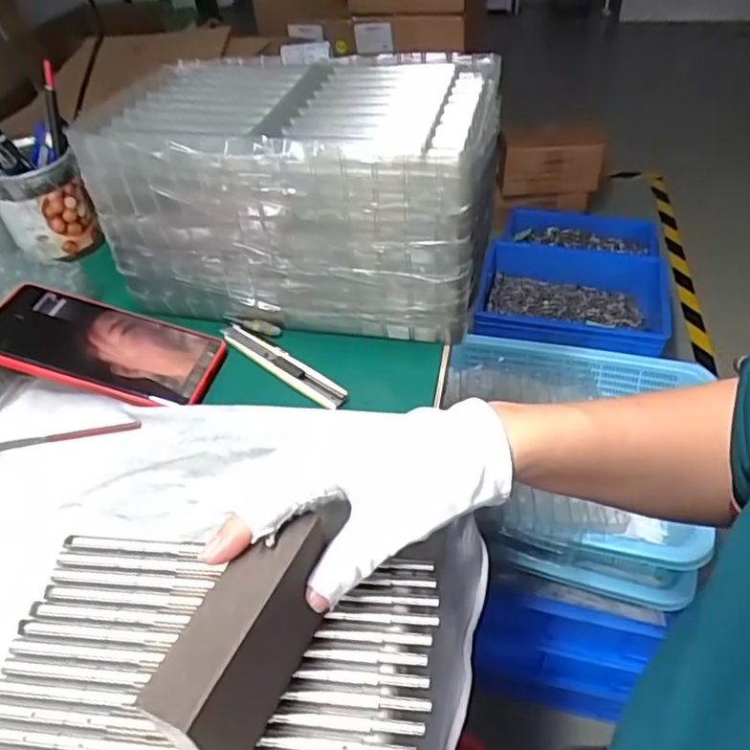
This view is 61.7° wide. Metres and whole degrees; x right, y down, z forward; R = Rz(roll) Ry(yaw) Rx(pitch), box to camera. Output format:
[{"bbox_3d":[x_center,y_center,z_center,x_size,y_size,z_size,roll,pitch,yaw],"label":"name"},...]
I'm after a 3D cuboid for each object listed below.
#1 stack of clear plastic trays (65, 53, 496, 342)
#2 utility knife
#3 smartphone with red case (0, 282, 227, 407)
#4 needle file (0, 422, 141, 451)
[{"bbox_3d":[-0.048,-0.147,0.496,0.273,0.141,0.171,7,45,13],"label":"stack of clear plastic trays"},{"bbox_3d":[-0.069,-0.007,0.465,0.124,0.013,0.017,29,54,32],"label":"utility knife"},{"bbox_3d":[-0.196,-0.021,0.454,0.159,0.014,0.076,15,45,-4],"label":"smartphone with red case"},{"bbox_3d":[-0.213,0.042,0.428,0.106,0.004,0.007,-8,44,-2],"label":"needle file"}]

